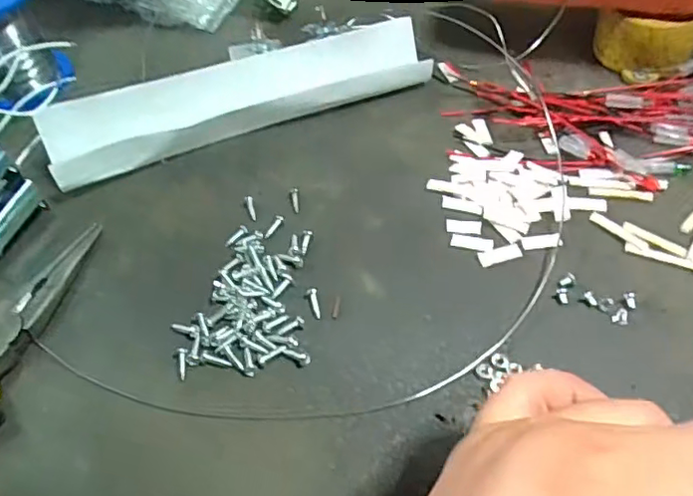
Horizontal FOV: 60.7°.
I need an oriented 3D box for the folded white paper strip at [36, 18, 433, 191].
[{"bbox_3d":[-0.060,-0.090,0.352,0.224,0.036,0.037,-20,53,-11],"label":"folded white paper strip"}]

